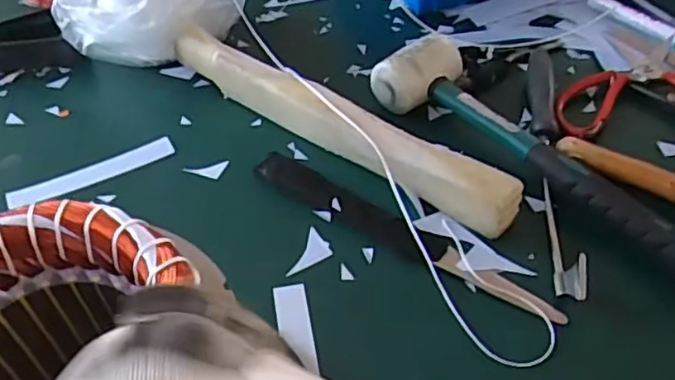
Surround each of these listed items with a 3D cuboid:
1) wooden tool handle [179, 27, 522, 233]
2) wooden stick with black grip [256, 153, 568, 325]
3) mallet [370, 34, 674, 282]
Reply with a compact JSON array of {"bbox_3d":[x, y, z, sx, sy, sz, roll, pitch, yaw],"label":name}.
[{"bbox_3d":[-0.012,-0.057,0.504,0.331,0.045,0.032,31,54,28],"label":"wooden tool handle"},{"bbox_3d":[0.040,0.028,0.443,0.239,0.010,0.025,28,52,25],"label":"wooden stick with black grip"},{"bbox_3d":[0.150,-0.036,0.475,0.067,0.042,0.277,-36,55,-29],"label":"mallet"}]

